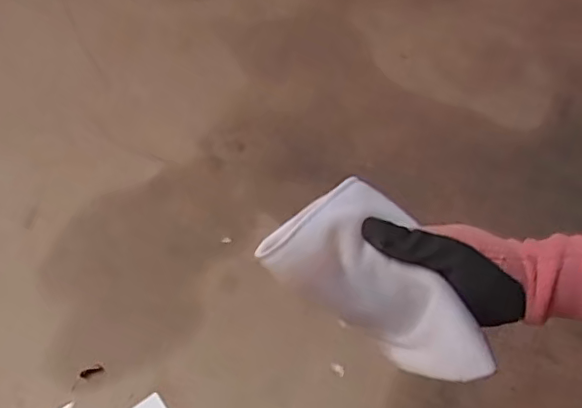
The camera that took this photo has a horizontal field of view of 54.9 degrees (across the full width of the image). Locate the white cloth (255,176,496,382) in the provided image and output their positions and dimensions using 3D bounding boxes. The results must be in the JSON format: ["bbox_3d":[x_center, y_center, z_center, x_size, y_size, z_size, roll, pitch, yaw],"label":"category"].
[{"bbox_3d":[0.065,0.058,0.400,0.162,0.112,0.065,21,54,19],"label":"white cloth"}]

